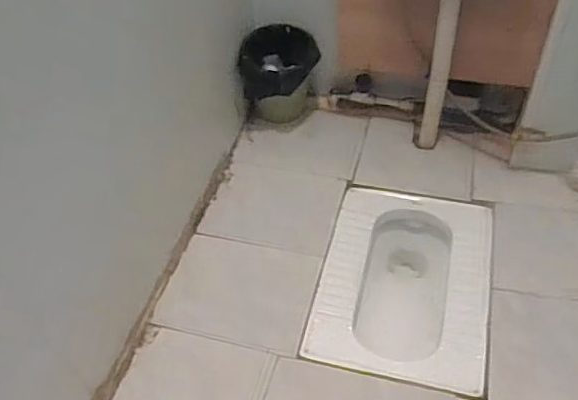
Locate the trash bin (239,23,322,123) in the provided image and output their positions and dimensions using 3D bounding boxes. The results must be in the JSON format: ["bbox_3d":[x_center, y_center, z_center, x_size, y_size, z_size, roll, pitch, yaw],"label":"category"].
[{"bbox_3d":[-0.029,-0.397,1.840,0.234,0.304,0.234,-3,47,0],"label":"trash bin"}]

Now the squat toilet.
[{"bbox_3d":[0.302,0.242,1.508,0.422,0.186,0.586,10,48,12],"label":"squat toilet"}]

